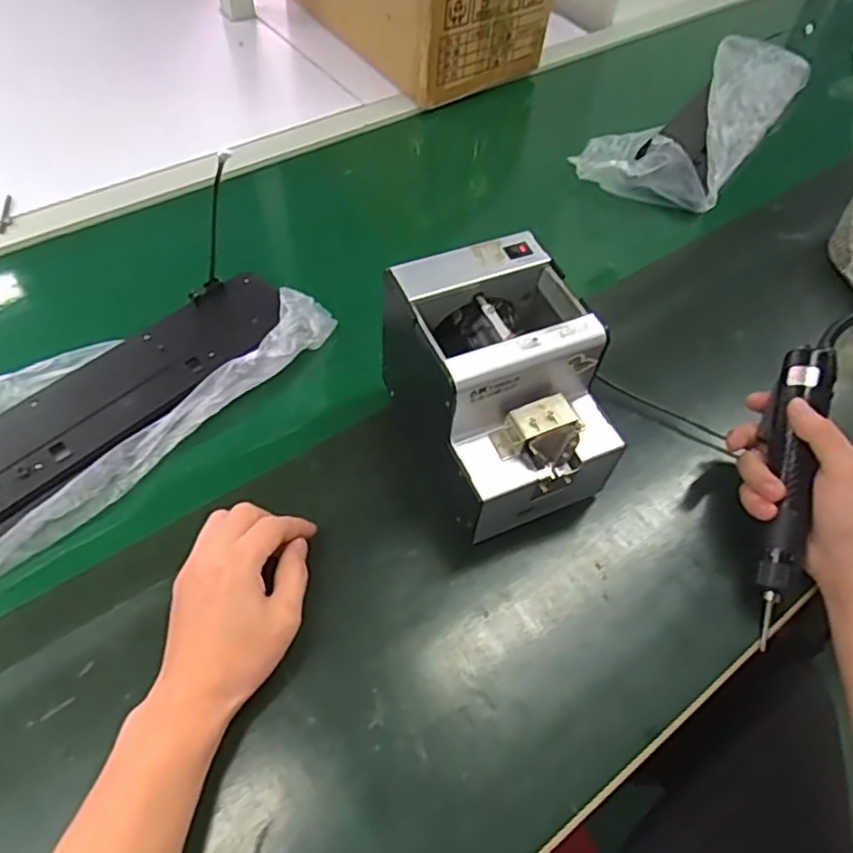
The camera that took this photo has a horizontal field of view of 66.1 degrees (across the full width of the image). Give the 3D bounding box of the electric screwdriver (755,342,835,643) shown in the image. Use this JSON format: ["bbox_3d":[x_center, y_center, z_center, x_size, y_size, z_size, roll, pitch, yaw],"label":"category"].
[{"bbox_3d":[0.282,0.048,0.510,0.035,0.034,0.231,13,78,4],"label":"electric screwdriver"}]

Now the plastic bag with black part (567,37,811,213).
[{"bbox_3d":[0.371,-0.411,0.873,0.154,0.080,0.412,36,59,19],"label":"plastic bag with black part"}]

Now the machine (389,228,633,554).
[{"bbox_3d":[0.058,-0.028,0.524,0.125,0.150,0.174,-20,59,-18],"label":"machine"}]

